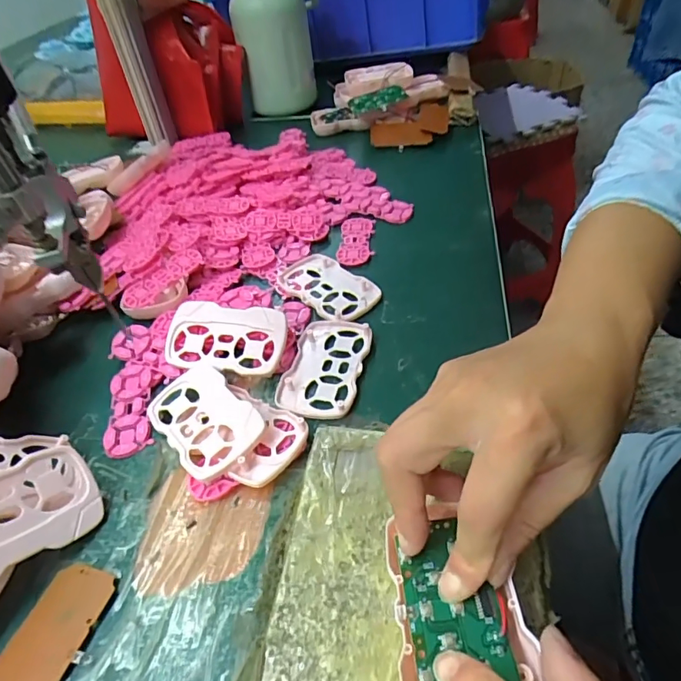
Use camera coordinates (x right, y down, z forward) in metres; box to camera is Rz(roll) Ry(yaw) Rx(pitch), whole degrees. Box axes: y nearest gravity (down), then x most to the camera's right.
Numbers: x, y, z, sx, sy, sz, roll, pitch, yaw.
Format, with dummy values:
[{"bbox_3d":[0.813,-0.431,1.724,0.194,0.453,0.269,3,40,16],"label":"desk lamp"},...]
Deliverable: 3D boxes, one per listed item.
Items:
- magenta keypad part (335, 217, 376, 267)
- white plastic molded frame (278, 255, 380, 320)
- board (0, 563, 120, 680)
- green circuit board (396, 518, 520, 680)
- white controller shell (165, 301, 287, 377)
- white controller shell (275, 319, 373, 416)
[{"bbox_3d":[0.015,-0.094,0.458,0.033,0.007,0.069,2,46,3],"label":"magenta keypad part"},{"bbox_3d":[-0.011,-0.047,0.410,0.089,0.006,0.051,35,56,30],"label":"white plastic molded frame"},{"bbox_3d":[-0.147,0.151,0.242,0.040,0.005,0.074,12,47,13],"label":"board"},{"bbox_3d":[0.046,0.110,0.200,0.037,0.005,0.072,-4,46,-3],"label":"green circuit board"},{"bbox_3d":[-0.085,-0.002,0.364,0.086,0.014,0.054,7,69,5],"label":"white controller shell"},{"bbox_3d":[-0.011,0.016,0.352,0.056,0.007,0.090,8,47,9],"label":"white controller shell"}]

